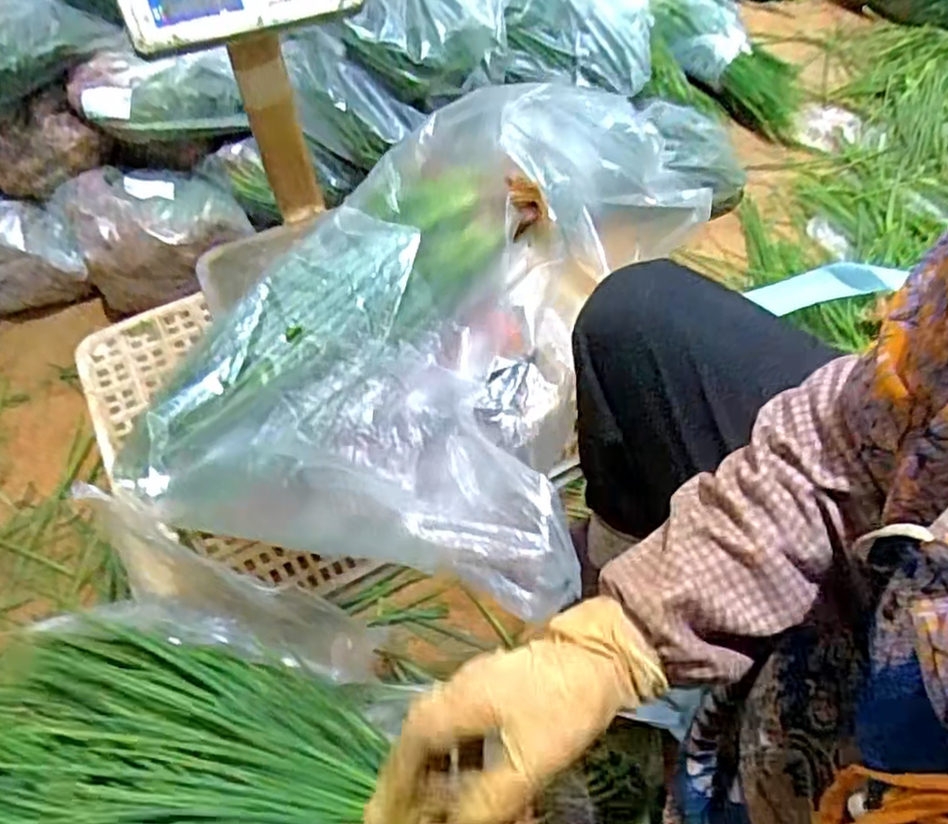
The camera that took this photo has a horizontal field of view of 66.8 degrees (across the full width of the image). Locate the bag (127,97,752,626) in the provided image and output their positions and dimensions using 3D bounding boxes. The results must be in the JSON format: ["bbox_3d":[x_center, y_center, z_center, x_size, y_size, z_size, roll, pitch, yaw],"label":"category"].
[{"bbox_3d":[-0.029,-0.055,0.616,0.358,0.214,0.442,20,56,17],"label":"bag"}]

